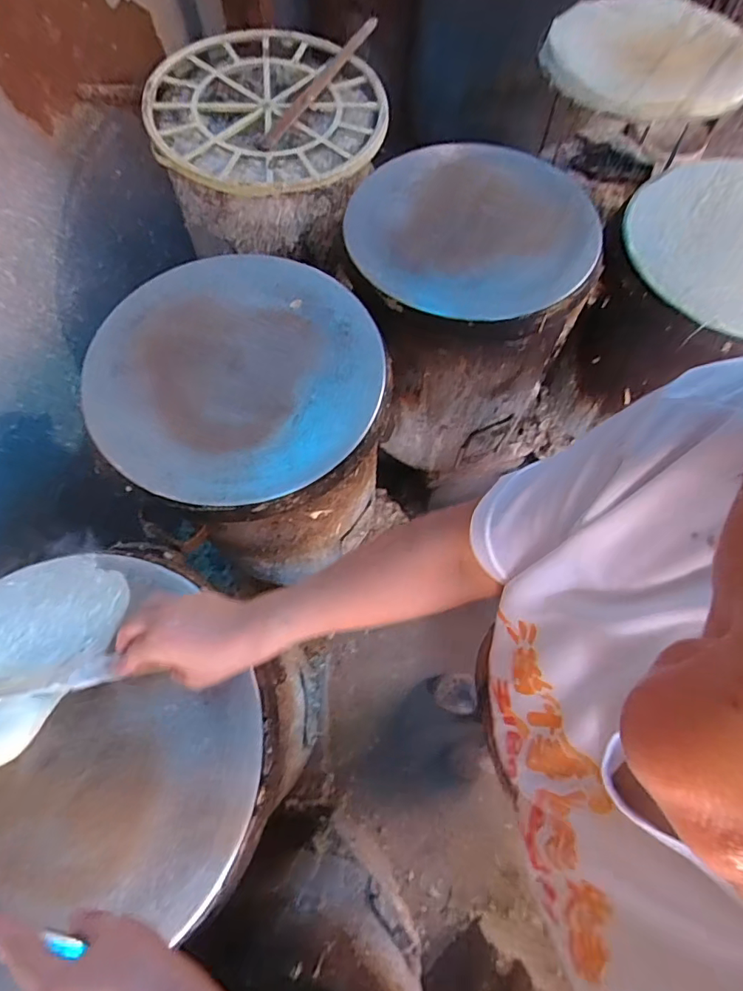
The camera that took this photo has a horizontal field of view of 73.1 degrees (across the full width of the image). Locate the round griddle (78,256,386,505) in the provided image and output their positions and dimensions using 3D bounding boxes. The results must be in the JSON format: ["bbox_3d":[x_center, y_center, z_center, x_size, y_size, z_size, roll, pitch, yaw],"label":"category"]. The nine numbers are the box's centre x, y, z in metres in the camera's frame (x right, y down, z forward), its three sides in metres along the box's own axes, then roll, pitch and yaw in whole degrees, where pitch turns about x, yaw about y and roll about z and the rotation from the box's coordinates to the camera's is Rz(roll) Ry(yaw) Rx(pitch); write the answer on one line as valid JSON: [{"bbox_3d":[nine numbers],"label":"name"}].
[{"bbox_3d":[-0.168,-0.160,0.630,0.357,0.041,0.340,0,66,0],"label":"round griddle"}]

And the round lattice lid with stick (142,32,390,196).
[{"bbox_3d":[-0.183,-0.670,0.869,0.417,0.036,0.397,0,66,0],"label":"round lattice lid with stick"}]

